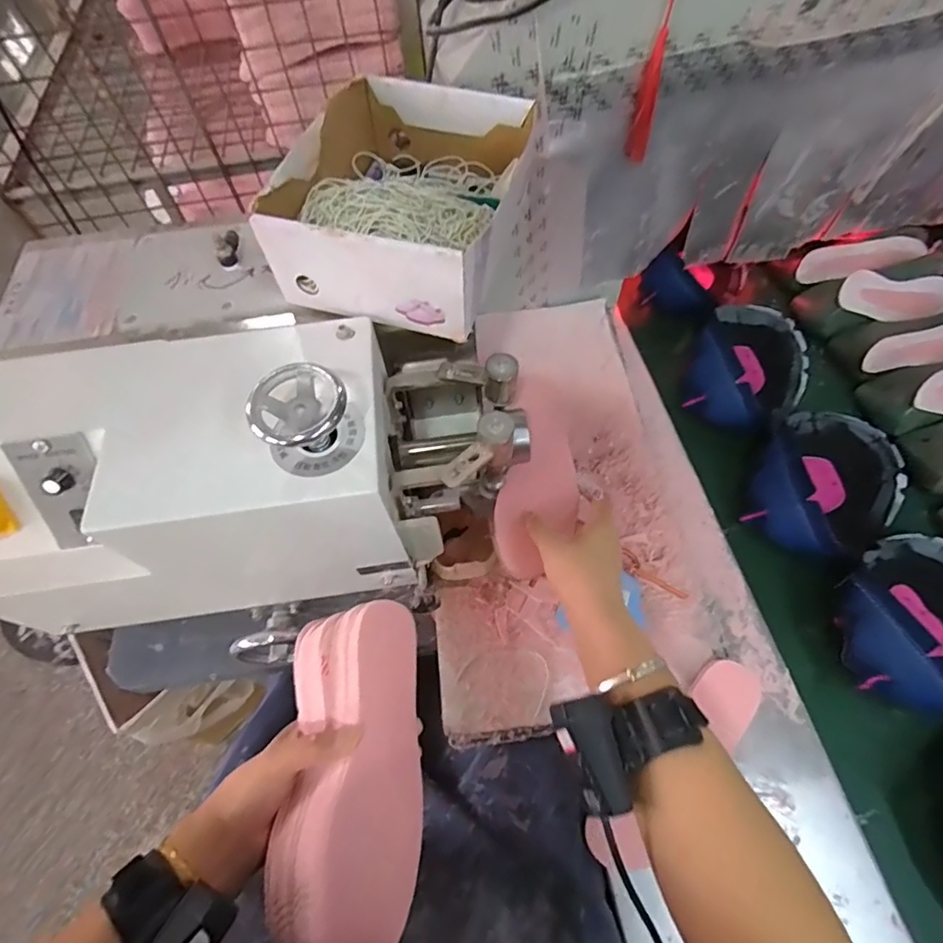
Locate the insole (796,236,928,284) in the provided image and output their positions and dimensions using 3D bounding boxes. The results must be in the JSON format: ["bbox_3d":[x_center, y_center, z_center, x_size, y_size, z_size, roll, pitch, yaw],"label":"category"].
[{"bbox_3d":[0.603,-0.334,0.823,0.174,0.010,0.050,-10,82,14],"label":"insole"}]

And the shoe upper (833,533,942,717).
[{"bbox_3d":[0.489,0.157,0.562,0.208,0.086,0.166,-22,65,-10],"label":"shoe upper"}]

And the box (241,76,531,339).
[{"bbox_3d":[-0.055,-0.253,0.480,0.183,0.084,0.245,13,64,8],"label":"box"}]

